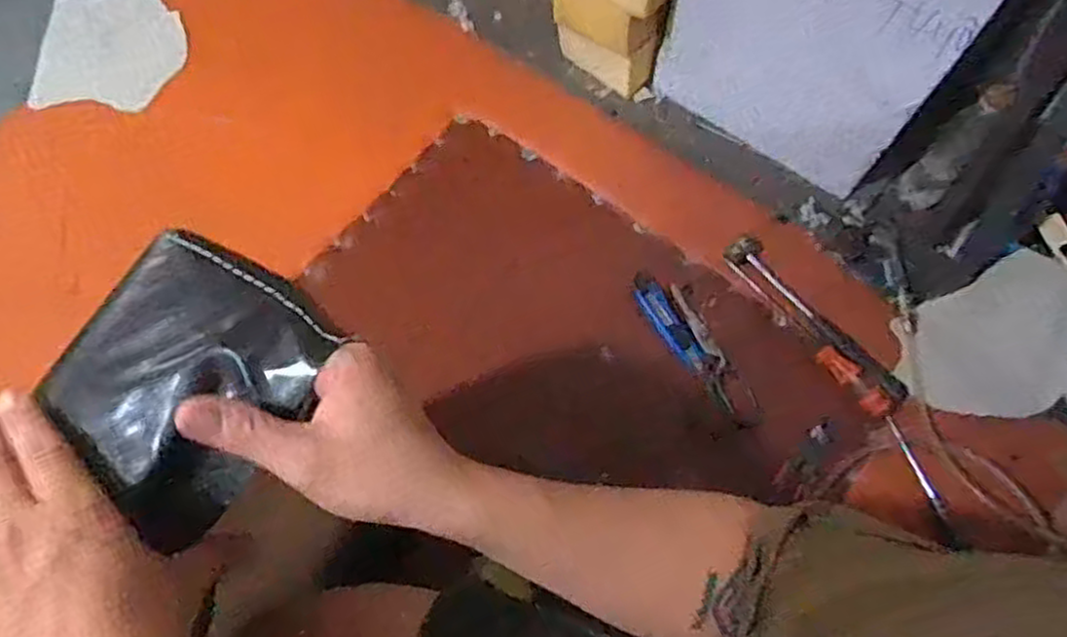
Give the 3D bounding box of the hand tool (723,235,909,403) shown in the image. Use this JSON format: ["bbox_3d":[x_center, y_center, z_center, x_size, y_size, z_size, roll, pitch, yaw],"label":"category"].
[{"bbox_3d":[0.353,-0.001,0.924,0.049,0.030,0.278,-37,73,-17],"label":"hand tool"}]

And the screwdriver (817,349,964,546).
[{"bbox_3d":[0.427,0.132,0.889,0.033,0.034,0.231,-26,70,-13],"label":"screwdriver"}]

